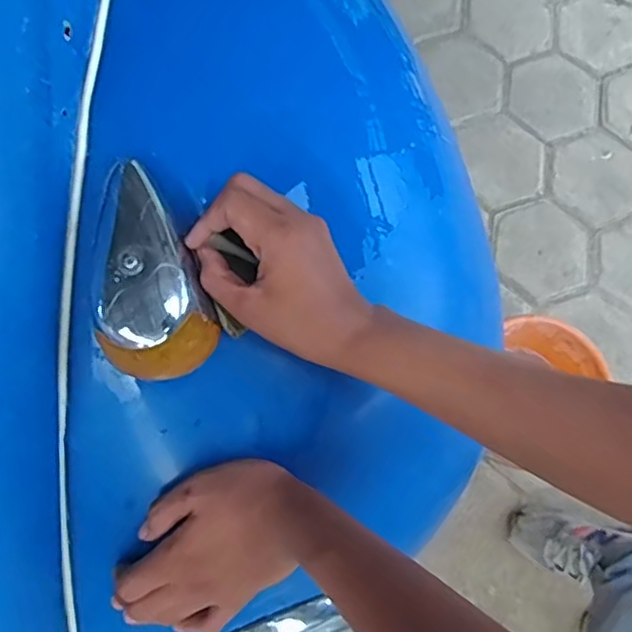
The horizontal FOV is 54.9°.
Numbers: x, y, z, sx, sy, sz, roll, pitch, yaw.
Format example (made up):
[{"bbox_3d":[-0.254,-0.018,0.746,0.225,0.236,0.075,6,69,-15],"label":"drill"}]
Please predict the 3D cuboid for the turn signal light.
[{"bbox_3d":[-0.107,-0.029,0.384,0.066,0.036,0.134,-11,84,-3],"label":"turn signal light"}]

